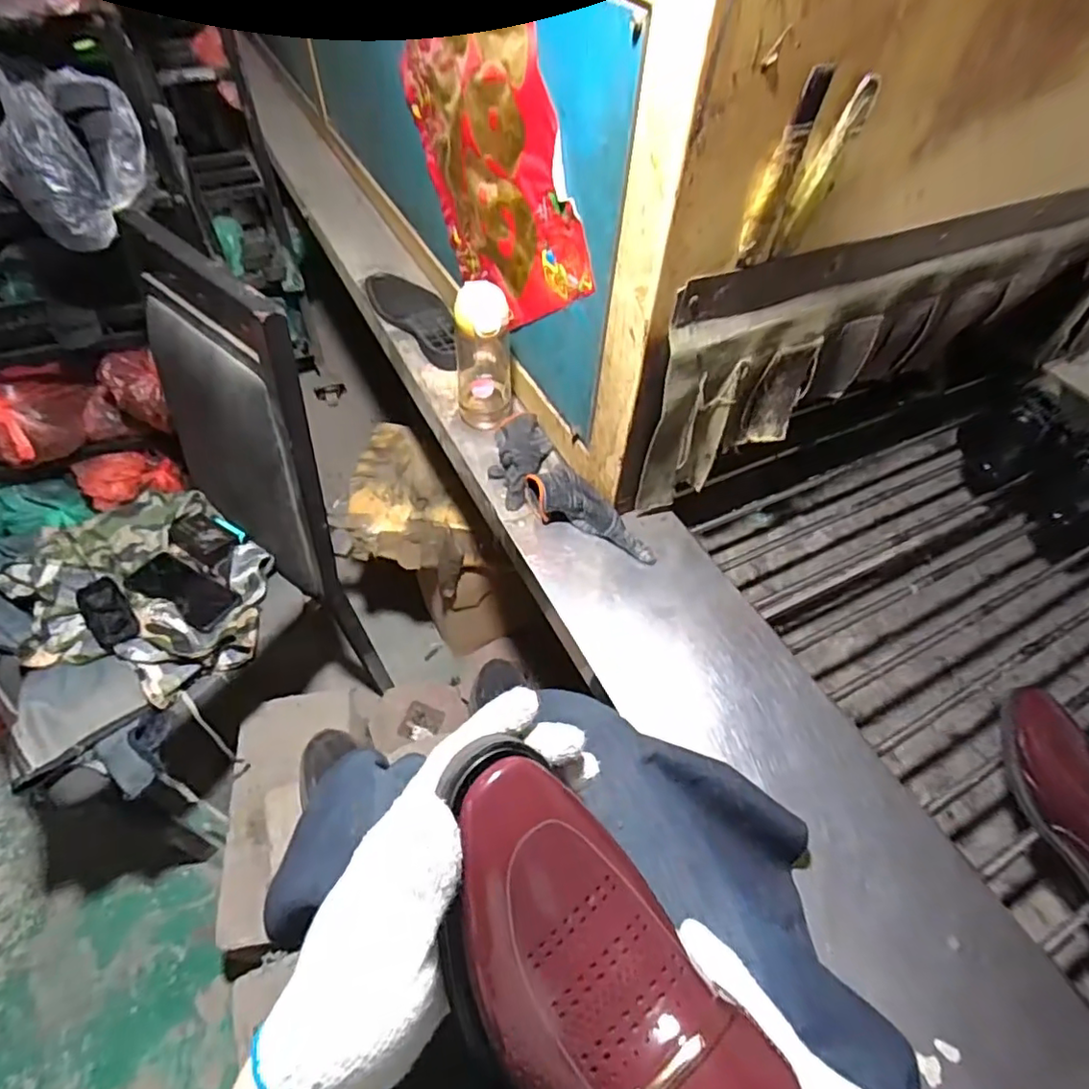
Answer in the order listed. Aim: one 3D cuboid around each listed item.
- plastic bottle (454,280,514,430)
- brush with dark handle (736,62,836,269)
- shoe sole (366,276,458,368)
[{"bbox_3d":[-0.077,-0.238,0.785,0.073,0.193,0.073,-3,54,-6],"label":"plastic bottle"},{"bbox_3d":[0.185,-0.292,0.472,0.025,0.140,0.029,26,56,14],"label":"brush with dark handle"},{"bbox_3d":[-0.204,-0.369,0.979,0.093,0.038,0.265,-24,59,-20],"label":"shoe sole"}]

